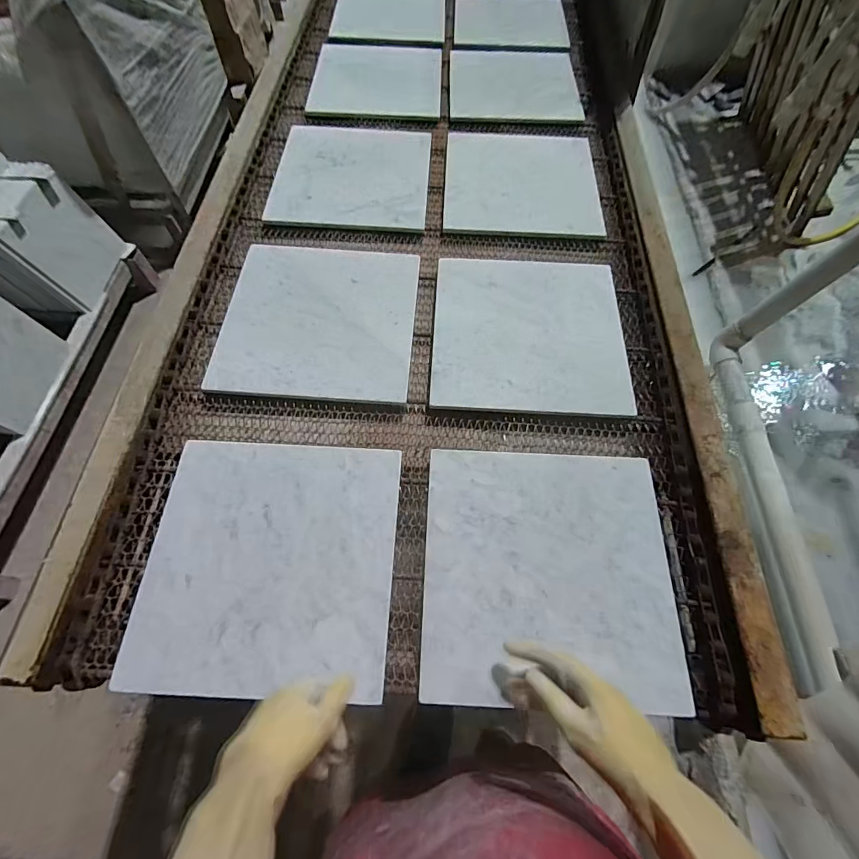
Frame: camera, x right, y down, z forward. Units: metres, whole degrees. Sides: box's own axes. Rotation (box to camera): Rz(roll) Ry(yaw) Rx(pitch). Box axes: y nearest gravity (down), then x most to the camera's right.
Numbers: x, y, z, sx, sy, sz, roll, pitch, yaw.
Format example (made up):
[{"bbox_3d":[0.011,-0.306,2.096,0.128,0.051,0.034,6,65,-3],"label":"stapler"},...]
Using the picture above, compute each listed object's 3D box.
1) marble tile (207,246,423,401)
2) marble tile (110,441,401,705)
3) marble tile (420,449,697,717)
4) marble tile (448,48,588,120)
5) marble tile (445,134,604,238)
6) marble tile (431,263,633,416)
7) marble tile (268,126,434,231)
[{"bbox_3d":[-0.176,-0.189,0.694,0.298,0.020,0.310,2,64,1],"label":"marble tile"},{"bbox_3d":[-0.194,0.158,0.530,0.297,0.010,0.294,2,64,1],"label":"marble tile"},{"bbox_3d":[0.145,0.169,0.529,0.296,0.014,0.295,2,64,1],"label":"marble tile"},{"bbox_3d":[0.202,-0.844,1.025,0.303,0.008,0.311,-1,64,-1],"label":"marble tile"},{"bbox_3d":[0.184,-0.512,0.860,0.297,0.013,0.326,4,64,1],"label":"marble tile"},{"bbox_3d":[0.160,-0.166,0.689,0.299,0.019,0.297,3,64,1],"label":"marble tile"},{"bbox_3d":[-0.153,-0.518,0.859,0.298,0.010,0.303,3,64,1],"label":"marble tile"}]

